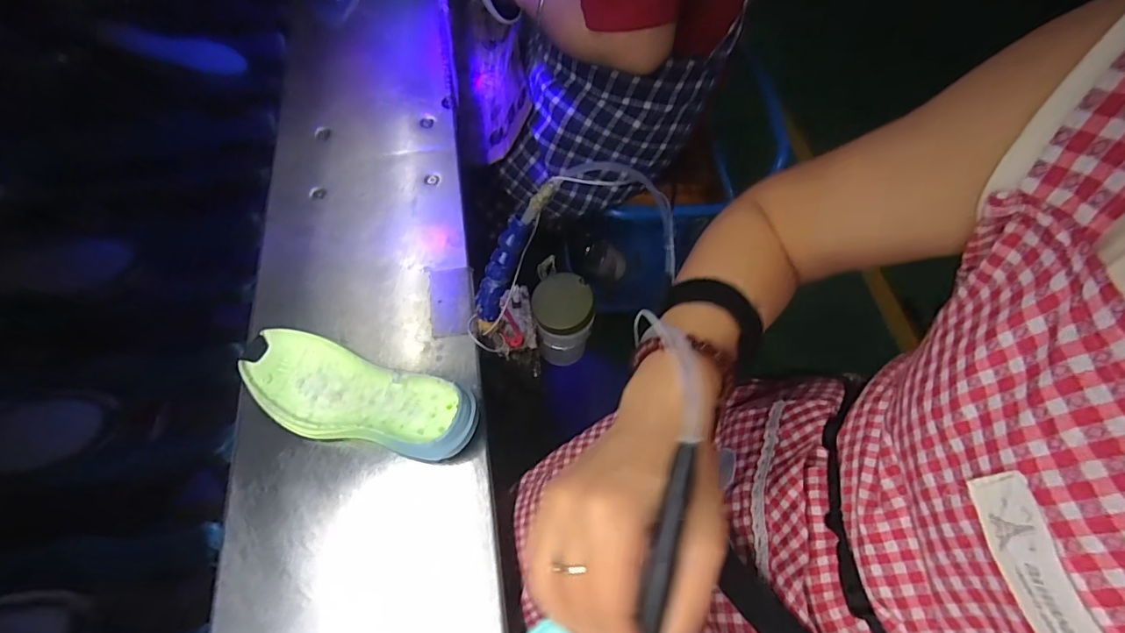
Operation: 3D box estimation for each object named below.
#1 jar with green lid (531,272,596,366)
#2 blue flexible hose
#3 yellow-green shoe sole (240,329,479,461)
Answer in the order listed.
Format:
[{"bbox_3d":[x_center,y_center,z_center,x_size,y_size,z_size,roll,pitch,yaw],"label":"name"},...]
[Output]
[{"bbox_3d":[0.000,0.000,0.622,0.069,0.085,0.092,-11,61,-6],"label":"jar with green lid"},{"bbox_3d":[-0.056,-0.050,0.487,0.026,0.187,0.022,-16,56,-43],"label":"blue flexible hose"},{"bbox_3d":[-0.190,0.081,0.482,0.217,0.046,0.085,17,61,10],"label":"yellow-green shoe sole"}]

